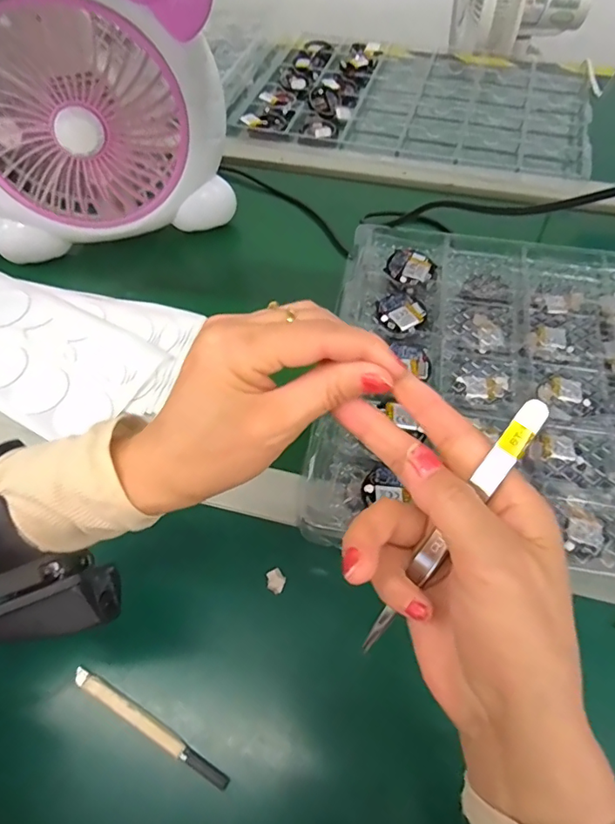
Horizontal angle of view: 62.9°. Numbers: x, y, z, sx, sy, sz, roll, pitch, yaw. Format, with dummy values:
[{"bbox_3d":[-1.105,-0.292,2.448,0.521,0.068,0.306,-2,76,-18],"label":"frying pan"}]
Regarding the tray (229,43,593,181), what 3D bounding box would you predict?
[{"bbox_3d":[0.150,-0.422,0.683,0.442,0.024,0.273,14,59,10],"label":"tray"}]

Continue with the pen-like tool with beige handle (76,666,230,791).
[{"bbox_3d":[-0.096,0.190,0.304,0.112,0.008,0.010,25,61,16],"label":"pen-like tool with beige handle"}]

